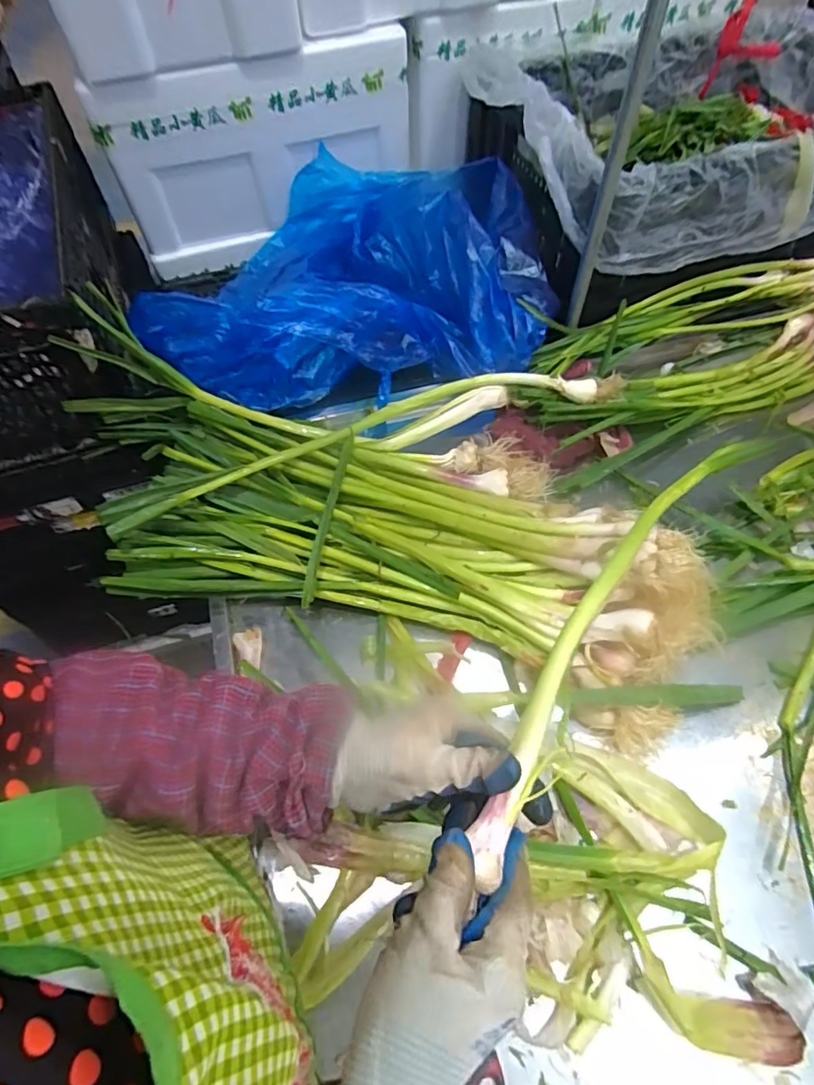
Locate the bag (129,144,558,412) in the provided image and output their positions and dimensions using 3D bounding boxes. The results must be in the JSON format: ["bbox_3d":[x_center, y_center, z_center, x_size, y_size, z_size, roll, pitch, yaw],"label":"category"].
[{"bbox_3d":[-0.083,-0.400,0.788,0.520,0.149,0.442,-10,58,-4],"label":"bag"}]

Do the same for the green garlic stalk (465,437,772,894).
[{"bbox_3d":[0.187,0.030,0.437,0.054,0.032,0.497,34,59,20],"label":"green garlic stalk"}]

